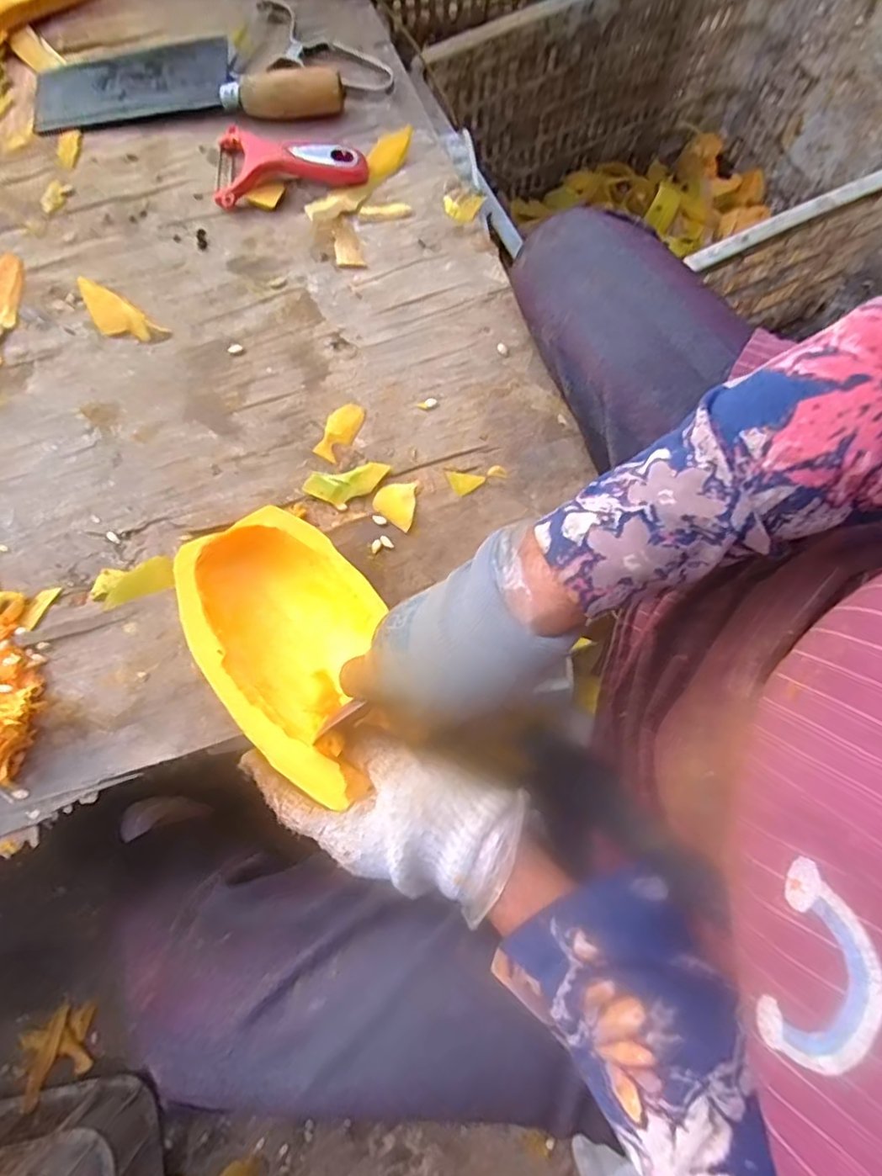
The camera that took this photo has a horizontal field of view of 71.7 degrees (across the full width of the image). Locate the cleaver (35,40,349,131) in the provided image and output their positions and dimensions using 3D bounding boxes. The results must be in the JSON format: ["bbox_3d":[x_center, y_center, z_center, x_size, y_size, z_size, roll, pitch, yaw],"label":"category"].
[{"bbox_3d":[-0.214,-0.432,0.512,0.258,0.033,0.075,-2,79,-1],"label":"cleaver"}]

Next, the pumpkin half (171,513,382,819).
[{"bbox_3d":[-0.091,0.032,0.391,0.107,0.059,0.179,-38,81,-7],"label":"pumpkin half"}]

